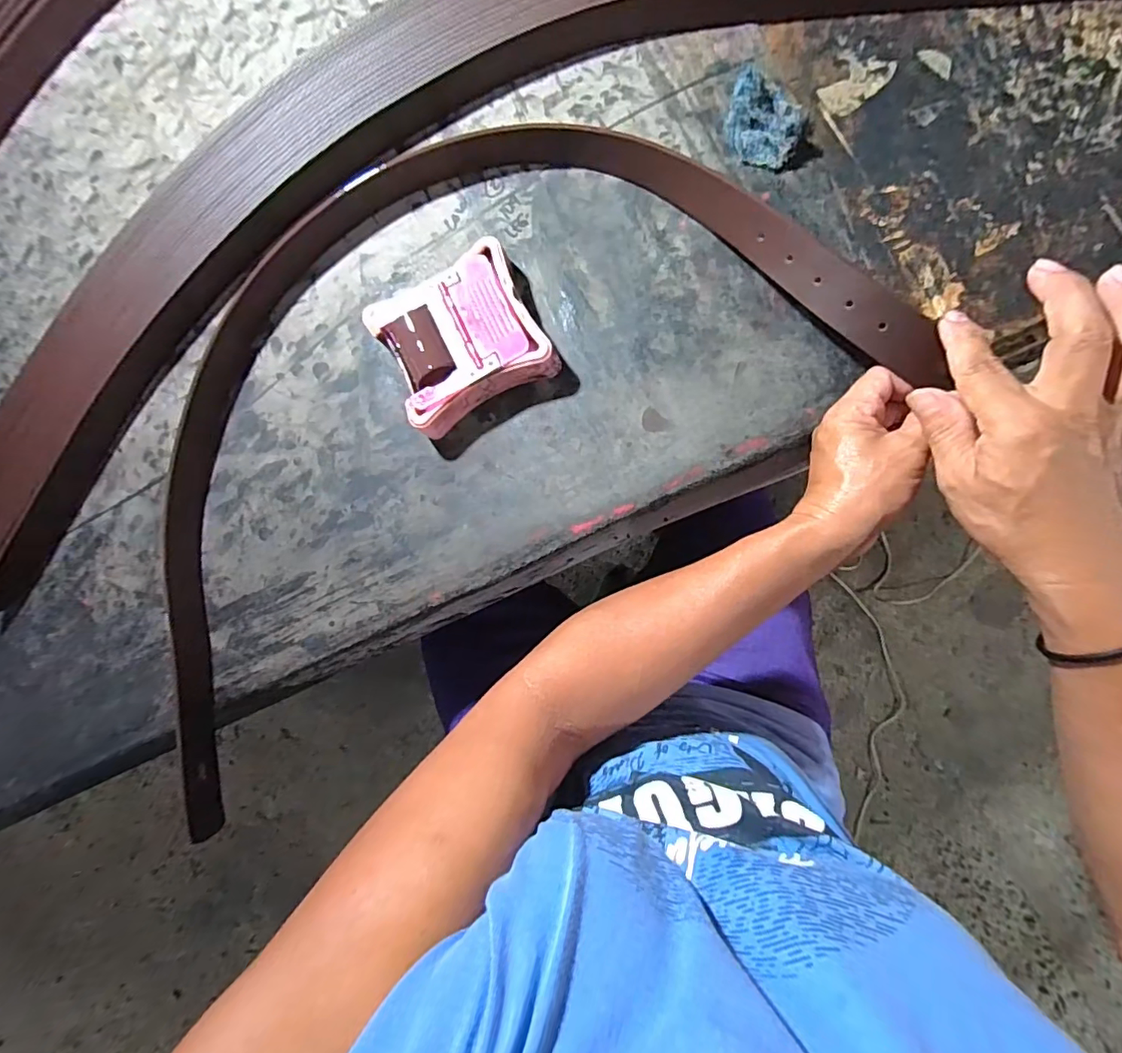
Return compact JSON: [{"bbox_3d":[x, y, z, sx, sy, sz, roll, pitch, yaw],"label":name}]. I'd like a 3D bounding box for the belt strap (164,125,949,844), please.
[{"bbox_3d":[-0.097,-0.099,0.393,0.639,0.062,0.378,-31,85,6],"label":"belt strap"}]

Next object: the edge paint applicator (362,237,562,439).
[{"bbox_3d":[-0.076,-0.142,0.402,0.114,0.037,0.105,-27,86,6],"label":"edge paint applicator"}]

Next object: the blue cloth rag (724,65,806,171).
[{"bbox_3d":[0.148,-0.293,0.379,0.054,0.025,0.054,19,92,7],"label":"blue cloth rag"}]

